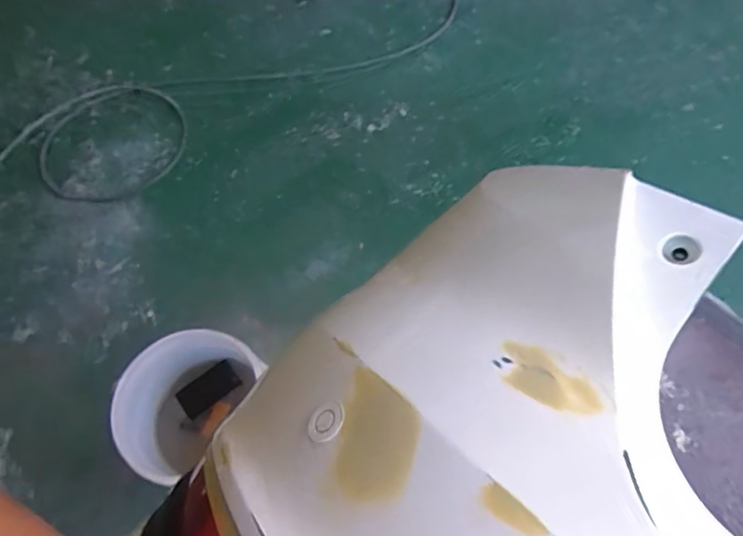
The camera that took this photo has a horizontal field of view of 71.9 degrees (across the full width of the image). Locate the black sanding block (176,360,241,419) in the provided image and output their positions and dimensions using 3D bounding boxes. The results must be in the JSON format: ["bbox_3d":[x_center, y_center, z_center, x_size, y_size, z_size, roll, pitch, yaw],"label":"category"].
[{"bbox_3d":[-0.356,0.265,1.120,0.133,0.013,0.067,-34,88,-8],"label":"black sanding block"}]

